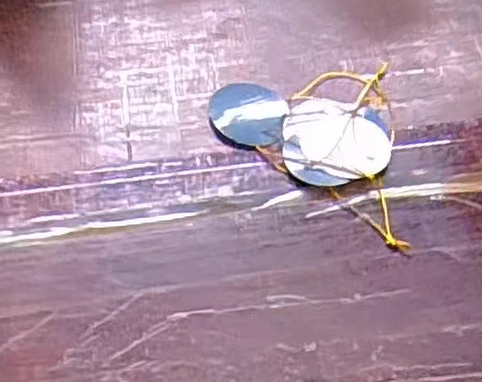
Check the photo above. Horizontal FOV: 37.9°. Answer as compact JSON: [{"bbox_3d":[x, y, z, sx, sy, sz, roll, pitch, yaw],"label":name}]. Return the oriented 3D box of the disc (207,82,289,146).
[{"bbox_3d":[0.004,-0.050,0.437,0.048,0.004,0.048,1,54,-1],"label":"disc"}]

